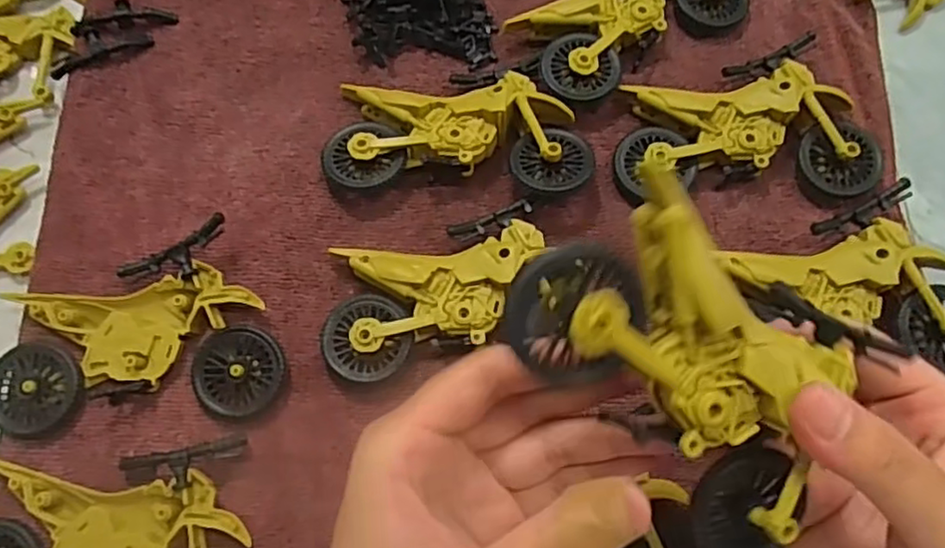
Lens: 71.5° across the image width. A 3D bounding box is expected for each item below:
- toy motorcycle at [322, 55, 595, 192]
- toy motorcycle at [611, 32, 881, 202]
[{"bbox_3d":[-0.006,-0.069,0.298,0.113,0.023,0.066,3,73,0],"label":"toy motorcycle"},{"bbox_3d":[0.123,-0.071,0.303,0.114,0.022,0.073,-2,74,-1],"label":"toy motorcycle"}]

